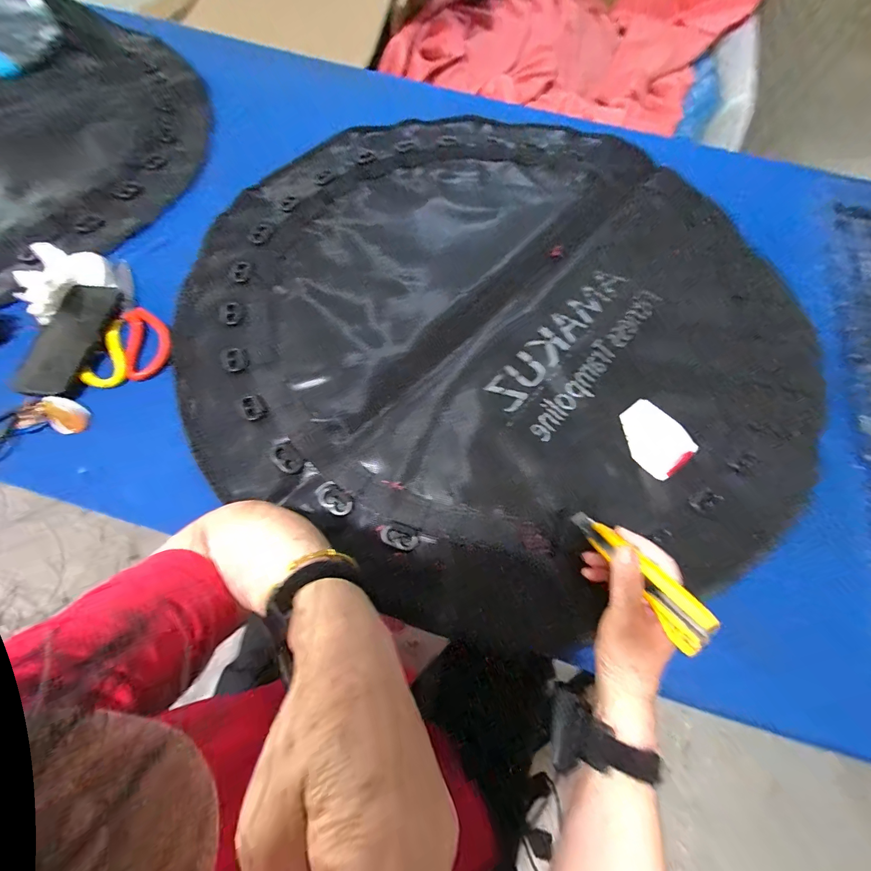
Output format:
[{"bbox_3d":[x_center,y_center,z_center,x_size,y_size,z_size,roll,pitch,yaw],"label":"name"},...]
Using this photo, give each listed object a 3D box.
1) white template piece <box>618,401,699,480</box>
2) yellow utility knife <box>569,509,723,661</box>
[{"bbox_3d":[0.283,0.002,0.480,0.086,0.006,0.095,-32,73,-16],"label":"white template piece"},{"bbox_3d":[0.191,0.130,0.361,0.028,0.034,0.156,-20,33,-10],"label":"yellow utility knife"}]

